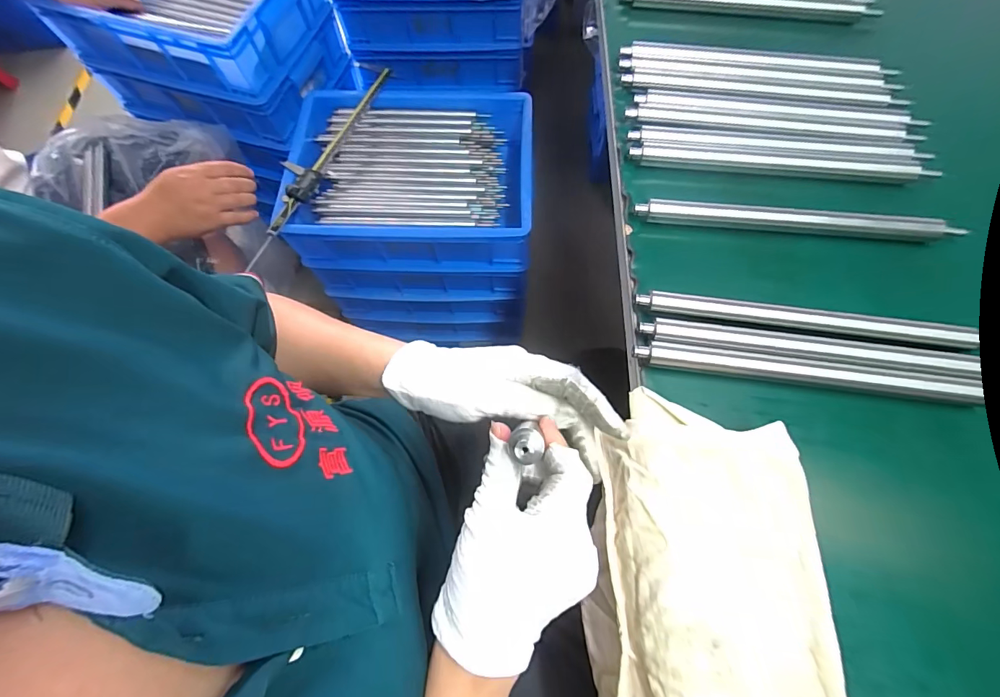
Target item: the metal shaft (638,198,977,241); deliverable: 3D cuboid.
[{"bbox_3d":[0.248,-0.111,0.363,0.259,0.016,0.016,4,69,2],"label":"metal shaft"}]

